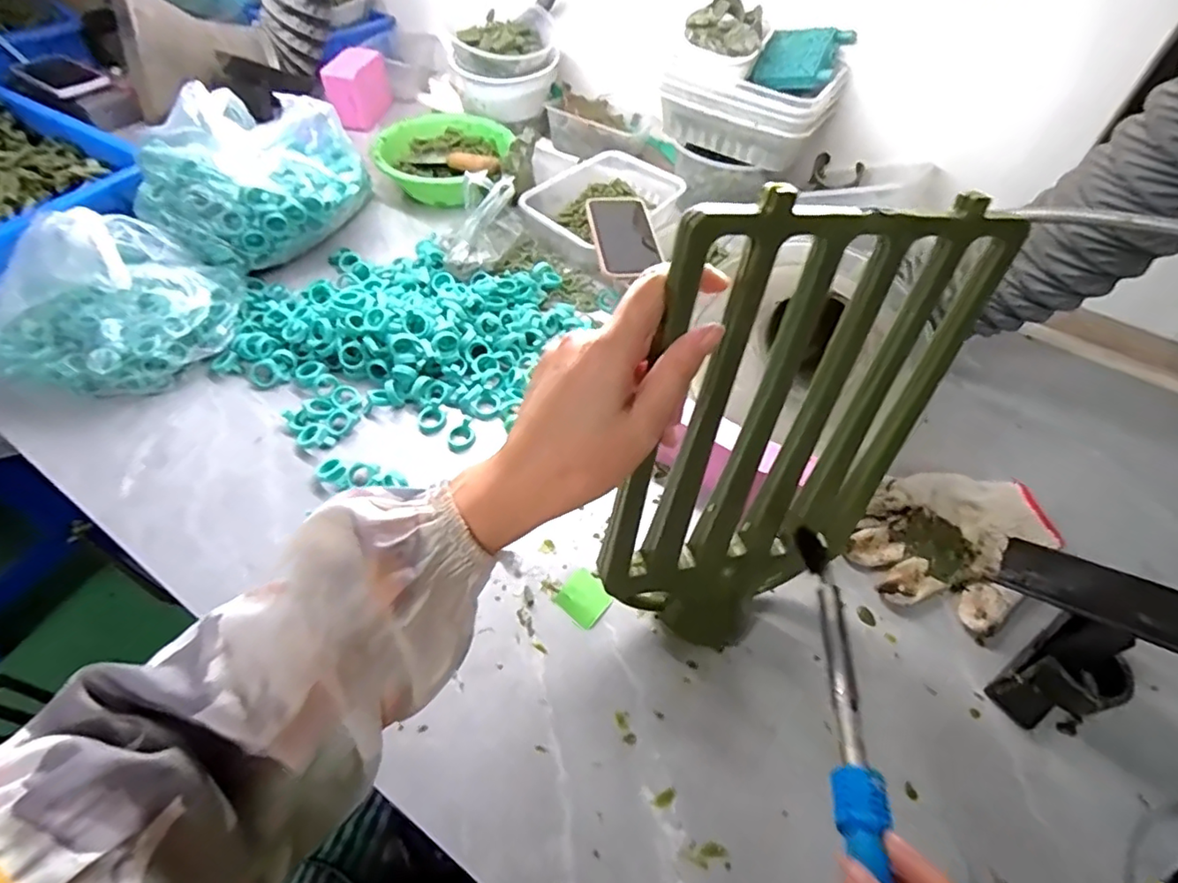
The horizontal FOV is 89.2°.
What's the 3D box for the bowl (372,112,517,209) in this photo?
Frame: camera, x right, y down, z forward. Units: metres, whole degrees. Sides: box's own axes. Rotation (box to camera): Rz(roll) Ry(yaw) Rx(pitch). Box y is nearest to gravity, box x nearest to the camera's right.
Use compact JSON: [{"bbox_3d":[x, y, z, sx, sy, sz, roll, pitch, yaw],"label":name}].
[{"bbox_3d":[-0.208,-0.420,0.884,0.186,0.074,0.186,1,52,-1],"label":"bowl"}]

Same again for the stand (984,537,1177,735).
[{"bbox_3d":[0.350,0.142,0.437,0.089,0.117,0.116,-33,59,-26],"label":"stand"}]

